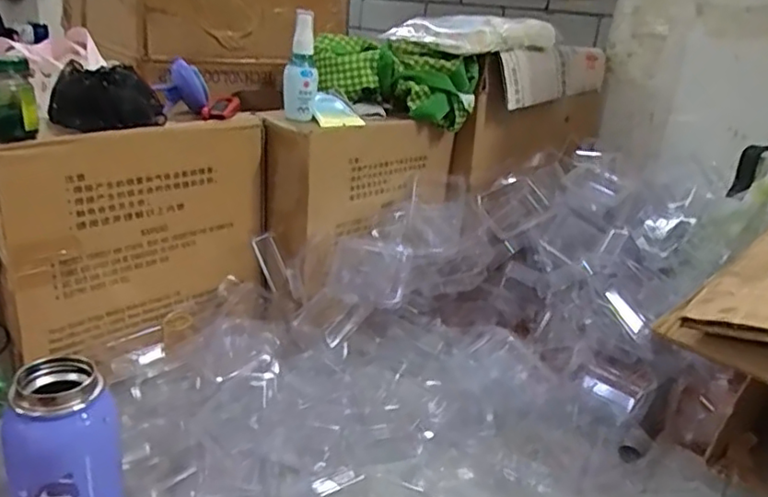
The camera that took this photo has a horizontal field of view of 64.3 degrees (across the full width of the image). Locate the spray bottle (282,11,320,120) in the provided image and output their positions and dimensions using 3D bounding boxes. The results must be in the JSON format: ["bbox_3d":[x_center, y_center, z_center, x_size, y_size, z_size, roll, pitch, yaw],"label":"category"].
[{"bbox_3d":[-0.093,-0.204,0.690,0.038,0.119,0.031,2,21,-9],"label":"spray bottle"}]

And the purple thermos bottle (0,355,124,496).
[{"bbox_3d":[-0.230,0.154,0.440,0.074,0.134,0.063,-4,24,-28],"label":"purple thermos bottle"}]

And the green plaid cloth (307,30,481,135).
[{"bbox_3d":[0.014,-0.219,0.799,0.205,0.090,0.067,10,22,11],"label":"green plaid cloth"}]

